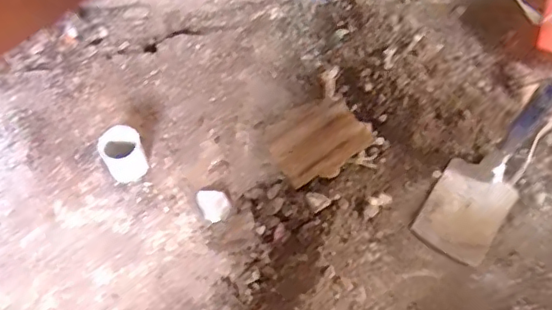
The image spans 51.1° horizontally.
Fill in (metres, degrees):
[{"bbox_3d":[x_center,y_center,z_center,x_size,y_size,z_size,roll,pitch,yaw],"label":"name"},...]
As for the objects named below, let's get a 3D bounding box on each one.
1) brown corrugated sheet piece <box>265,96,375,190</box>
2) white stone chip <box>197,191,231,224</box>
[{"bbox_3d":[0.102,-0.040,1.456,0.227,0.021,0.214,-36,58,5],"label":"brown corrugated sheet piece"},{"bbox_3d":[-0.157,0.127,1.475,0.072,0.026,0.083,-23,68,-10],"label":"white stone chip"}]

